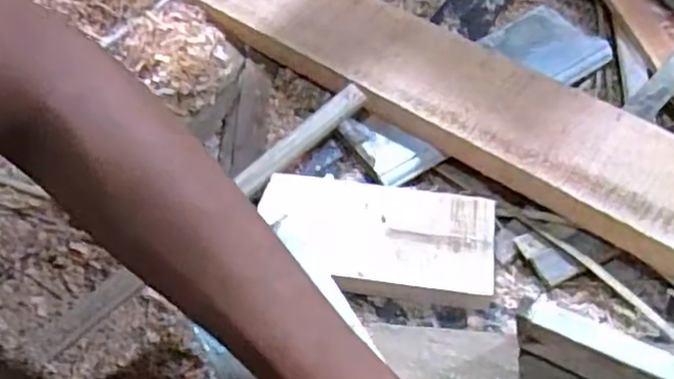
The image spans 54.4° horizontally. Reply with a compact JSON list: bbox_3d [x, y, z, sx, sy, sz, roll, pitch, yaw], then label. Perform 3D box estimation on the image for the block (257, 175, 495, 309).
[{"bbox_3d":[0.031,0.038,0.518,0.179,0.028,0.089,7,60,5],"label":"block"}]

